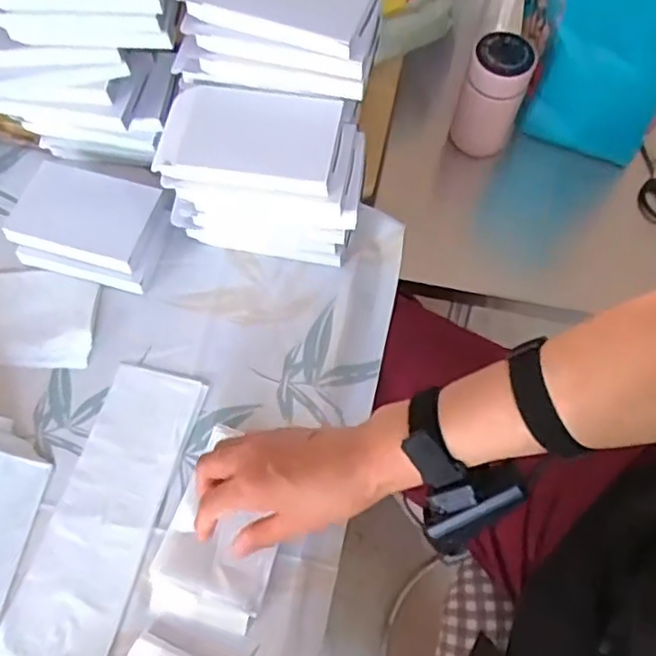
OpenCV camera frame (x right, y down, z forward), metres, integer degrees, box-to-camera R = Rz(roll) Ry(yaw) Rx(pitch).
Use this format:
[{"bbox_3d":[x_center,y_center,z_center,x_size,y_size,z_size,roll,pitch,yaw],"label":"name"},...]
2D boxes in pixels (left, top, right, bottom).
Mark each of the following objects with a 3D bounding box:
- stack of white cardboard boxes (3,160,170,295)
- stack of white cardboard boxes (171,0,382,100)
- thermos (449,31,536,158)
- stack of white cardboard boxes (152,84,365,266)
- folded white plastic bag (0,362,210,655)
[{"bbox_3d":[-0.224,-0.098,0.632,0.139,0.043,0.098,14,66,5],"label":"stack of white cardboard boxes"},{"bbox_3d":[-0.039,-0.263,0.565,0.166,0.065,0.108,11,66,4],"label":"stack of white cardboard boxes"},{"bbox_3d":[0.174,-0.246,0.721,0.063,0.122,0.057,16,66,6],"label":"thermos"},{"bbox_3d":[-0.055,-0.135,0.607,0.169,0.123,0.103,6,66,1],"label":"stack of white cardboard boxes"},{"bbox_3d":[-0.179,0.150,0.545,0.082,0.007,0.248,15,66,5],"label":"folded white plastic bag"}]

